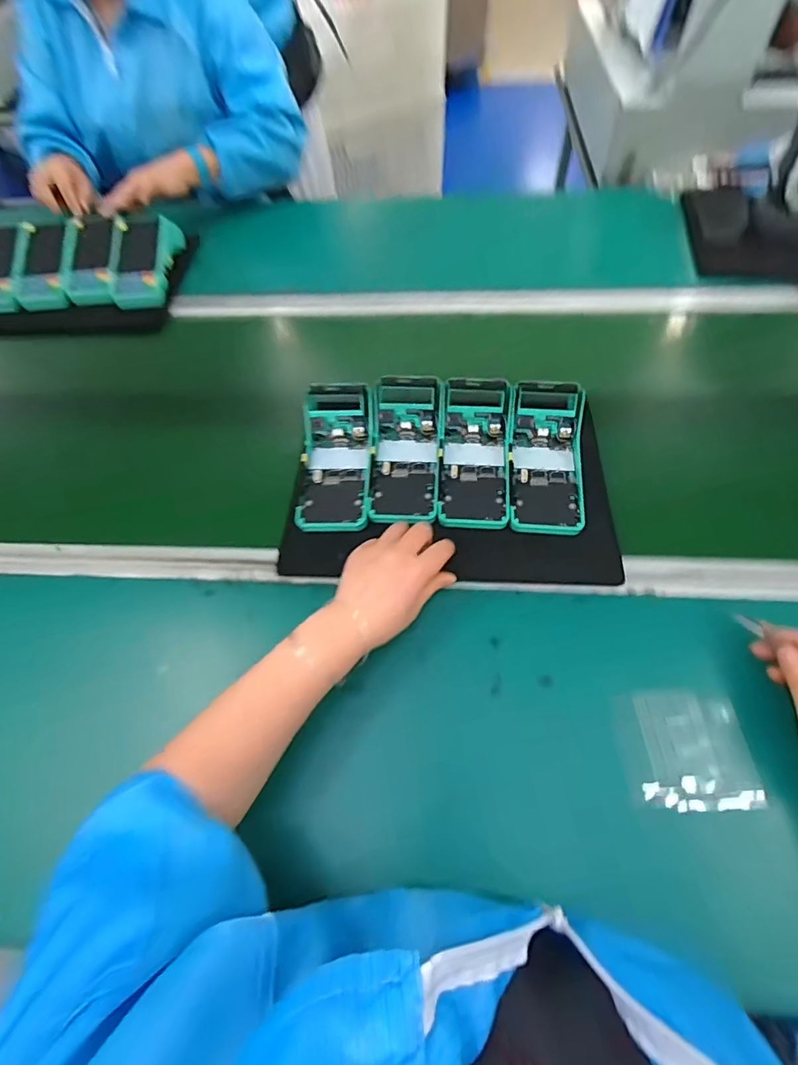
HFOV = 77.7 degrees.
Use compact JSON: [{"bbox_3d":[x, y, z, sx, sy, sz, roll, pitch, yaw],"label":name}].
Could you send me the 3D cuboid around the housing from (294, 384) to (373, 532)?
[{"bbox_3d":[-0.069,-0.085,0.555,0.078,0.051,0.180,-1,68,2],"label":"housing"}]

